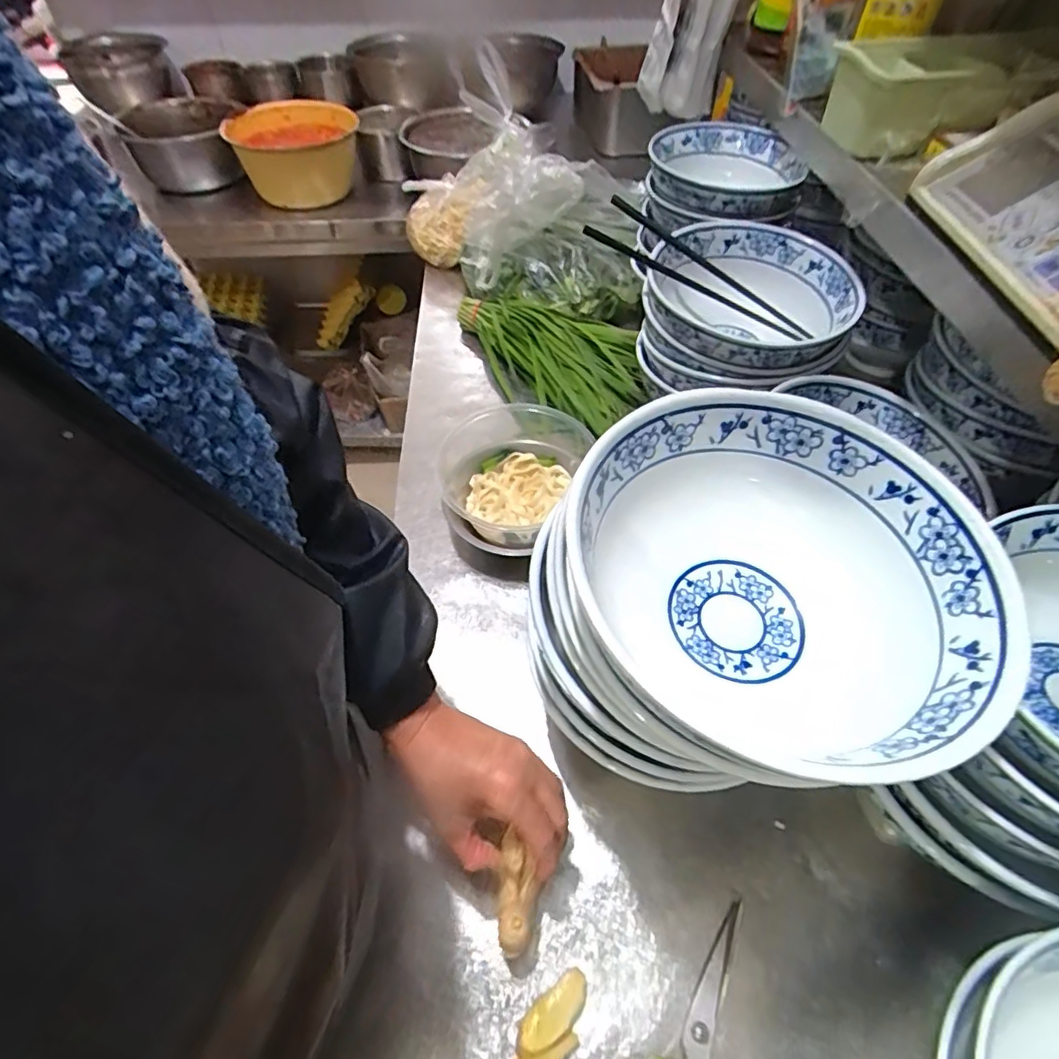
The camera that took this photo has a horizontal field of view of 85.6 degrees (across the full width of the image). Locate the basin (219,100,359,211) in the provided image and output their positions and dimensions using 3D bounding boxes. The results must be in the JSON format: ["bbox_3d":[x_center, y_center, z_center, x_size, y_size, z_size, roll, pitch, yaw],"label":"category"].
[{"bbox_3d":[-0.500,-0.812,1.244,0.251,0.144,0.246,0,51,0],"label":"basin"}]

